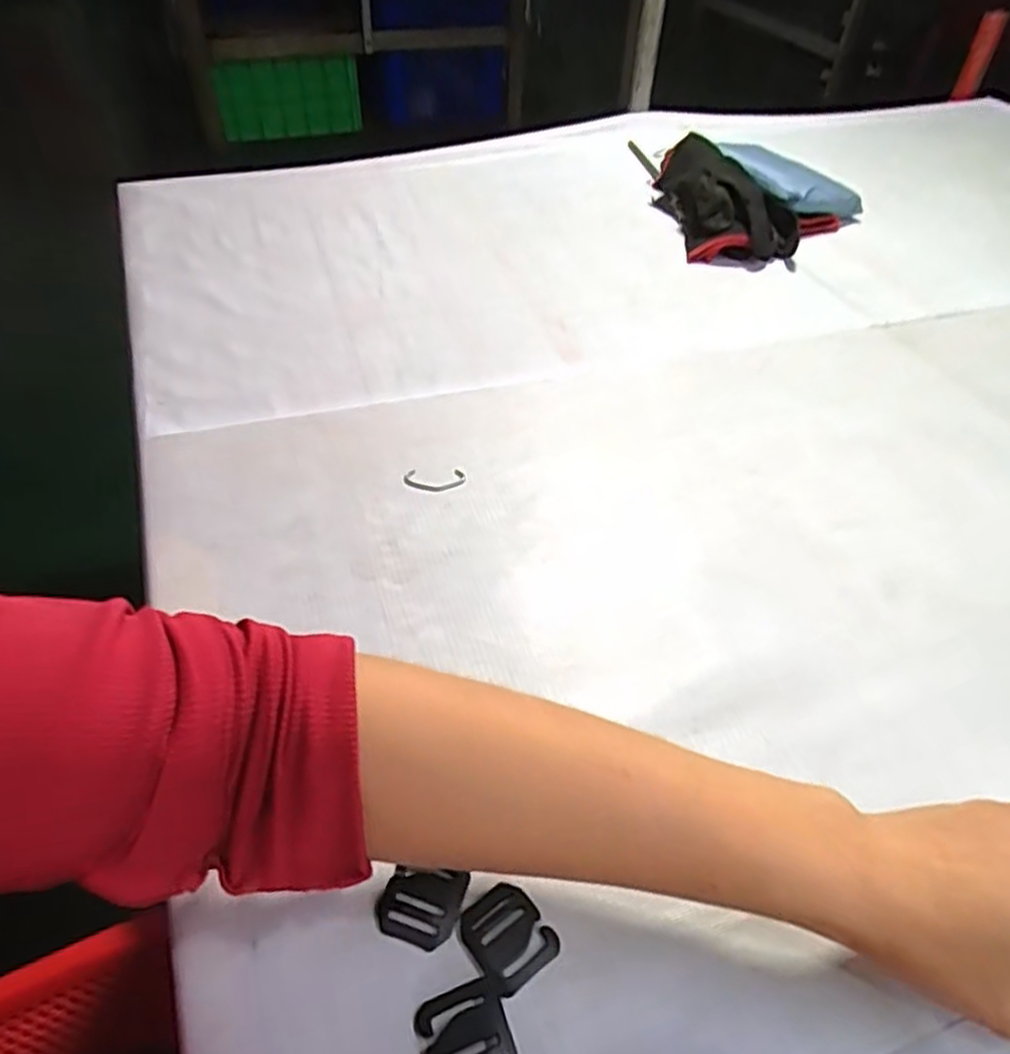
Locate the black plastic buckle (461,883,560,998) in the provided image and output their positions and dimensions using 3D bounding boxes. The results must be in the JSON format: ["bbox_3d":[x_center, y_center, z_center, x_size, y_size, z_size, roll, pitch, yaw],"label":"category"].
[{"bbox_3d":[0.001,0.160,0.295,0.030,0.004,0.034,-28,53,-27],"label":"black plastic buckle"}]

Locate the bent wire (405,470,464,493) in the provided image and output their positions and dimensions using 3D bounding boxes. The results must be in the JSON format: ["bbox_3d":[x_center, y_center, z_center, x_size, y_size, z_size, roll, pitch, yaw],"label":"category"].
[{"bbox_3d":[-0.045,-0.029,0.479,0.039,0.004,0.018,-4,45,-7],"label":"bent wire"}]

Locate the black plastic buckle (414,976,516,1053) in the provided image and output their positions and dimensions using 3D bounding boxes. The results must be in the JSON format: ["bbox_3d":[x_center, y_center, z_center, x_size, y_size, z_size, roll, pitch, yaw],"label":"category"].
[{"bbox_3d":[-0.014,0.184,0.269,0.032,0.006,0.035,-12,47,-15],"label":"black plastic buckle"}]

